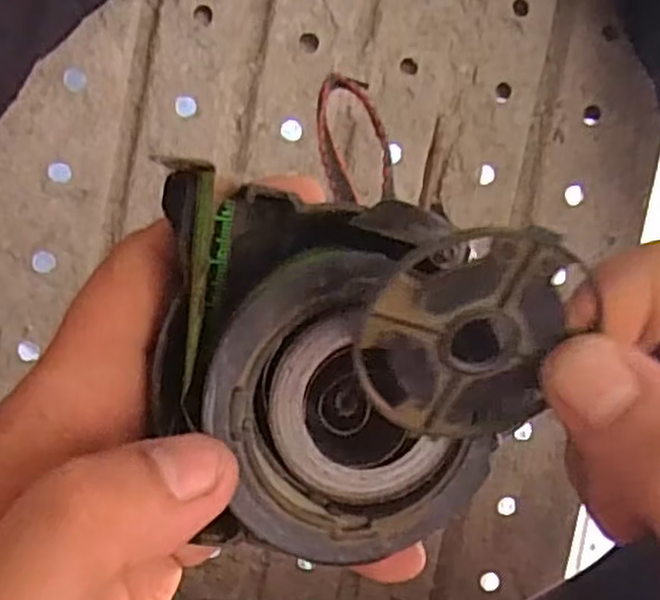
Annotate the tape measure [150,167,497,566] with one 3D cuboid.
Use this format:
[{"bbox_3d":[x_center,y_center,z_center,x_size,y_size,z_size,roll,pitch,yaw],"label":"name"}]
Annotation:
[{"bbox_3d":[-0.002,0.015,0.172,0.069,0.033,0.078,2,95,-9],"label":"tape measure"}]

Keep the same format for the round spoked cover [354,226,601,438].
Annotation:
[{"bbox_3d":[0.024,0.008,0.142,0.044,0.005,0.044,-4,124,-5],"label":"round spoked cover"}]

